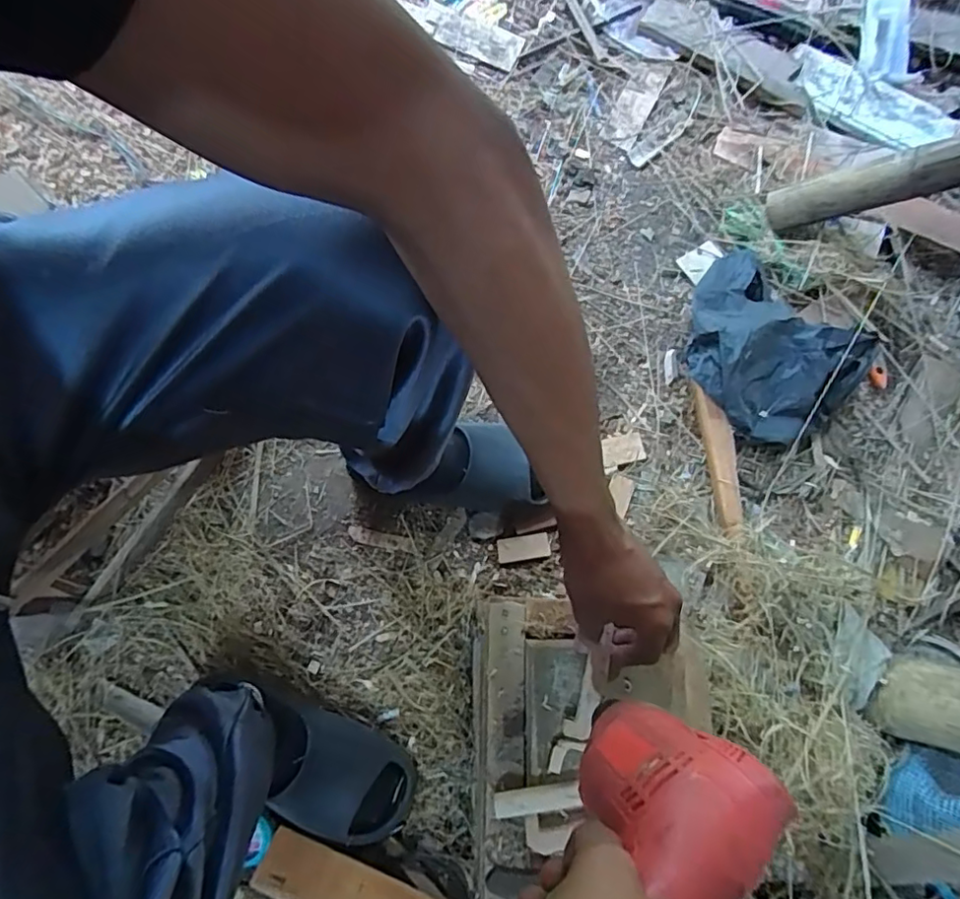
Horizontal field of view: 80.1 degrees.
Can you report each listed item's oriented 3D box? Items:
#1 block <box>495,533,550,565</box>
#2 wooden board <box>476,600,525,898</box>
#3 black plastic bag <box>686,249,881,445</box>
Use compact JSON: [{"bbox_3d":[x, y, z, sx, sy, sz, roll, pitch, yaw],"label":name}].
[{"bbox_3d":[0.052,0.119,0.689,0.063,0.006,0.030,-7,78,-6],"label":"block"},{"bbox_3d":[0.016,0.256,0.482,0.040,0.015,0.244,2,77,-4],"label":"wooden board"},{"bbox_3d":[0.356,-0.125,0.719,0.211,0.063,0.237,-43,84,-12],"label":"black plastic bag"}]

